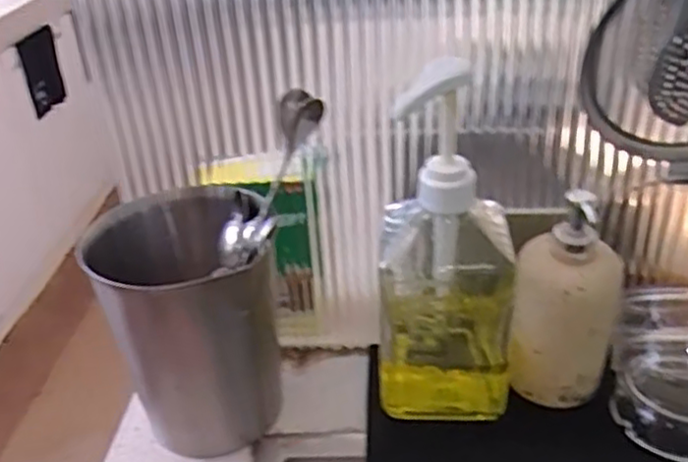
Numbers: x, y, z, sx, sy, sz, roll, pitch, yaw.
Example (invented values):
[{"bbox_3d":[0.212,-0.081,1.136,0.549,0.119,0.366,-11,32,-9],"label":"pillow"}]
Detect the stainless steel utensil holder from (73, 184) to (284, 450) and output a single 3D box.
[{"bbox_3d":[-0.117,0.075,0.569,0.130,0.177,0.139,-3,30,2],"label":"stainless steel utensil holder"}]

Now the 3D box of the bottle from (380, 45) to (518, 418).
[{"bbox_3d":[0.078,0.025,0.533,0.100,0.283,0.082,2,31,11],"label":"bottle"}]

